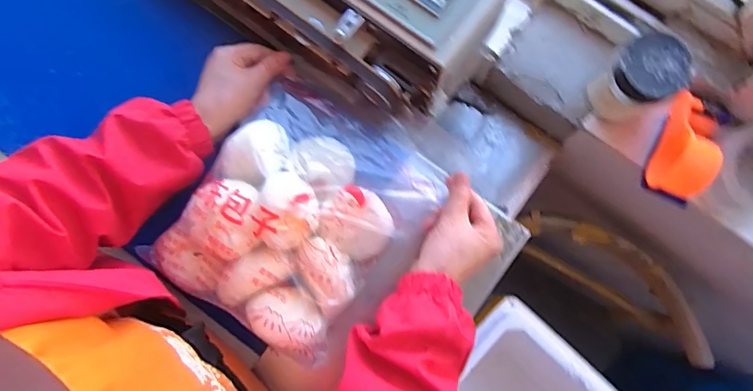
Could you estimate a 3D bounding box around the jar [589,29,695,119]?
[{"bbox_3d":[0.325,-0.141,0.588,0.076,0.116,0.073,0,79,0],"label":"jar"}]

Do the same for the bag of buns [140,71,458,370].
[{"bbox_3d":[-0.078,0.009,0.467,0.212,0.078,0.256,34,81,7],"label":"bag of buns"}]

